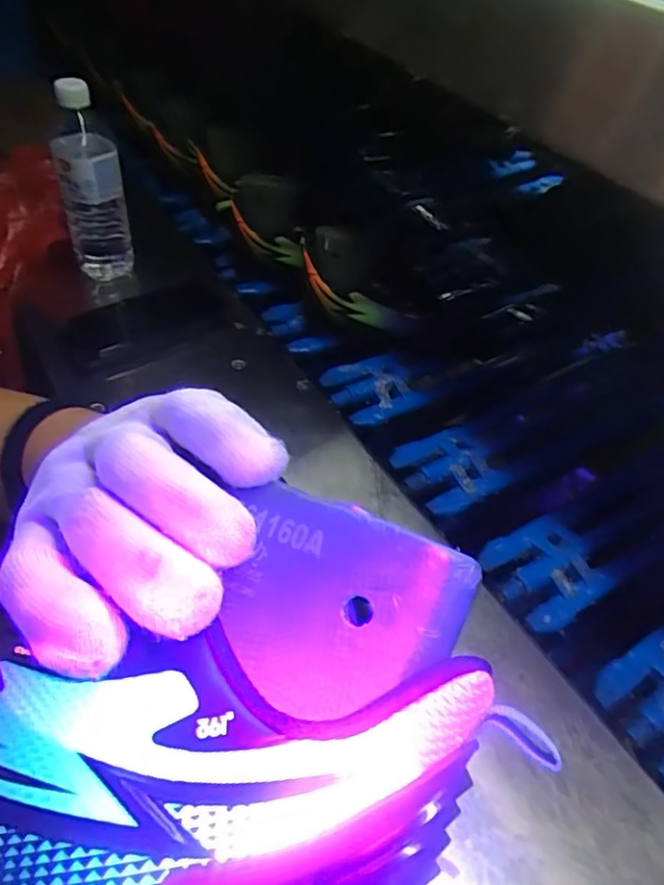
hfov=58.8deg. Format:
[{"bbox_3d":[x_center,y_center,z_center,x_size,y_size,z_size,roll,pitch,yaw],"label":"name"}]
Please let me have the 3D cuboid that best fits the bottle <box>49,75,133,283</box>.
[{"bbox_3d":[-0.275,-0.281,0.680,0.067,0.236,0.068,-16,52,-20],"label":"bottle"}]

